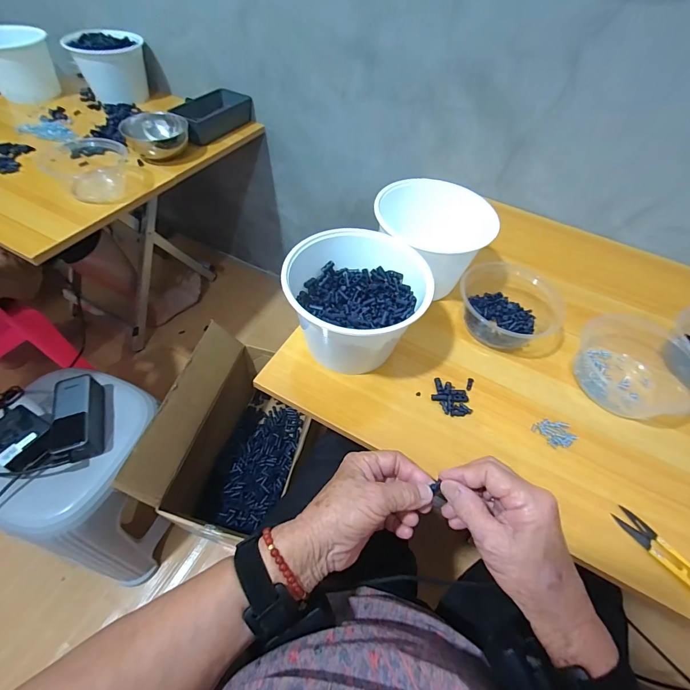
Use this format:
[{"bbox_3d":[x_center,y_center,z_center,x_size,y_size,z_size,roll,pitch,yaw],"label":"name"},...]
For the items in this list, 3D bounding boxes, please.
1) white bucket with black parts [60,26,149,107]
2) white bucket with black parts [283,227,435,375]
[{"bbox_3d":[-0.559,-0.668,0.856,0.137,0.112,0.139,12,54,5],"label":"white bucket with black parts"},{"bbox_3d":[0.011,-0.047,0.446,0.159,0.116,0.151,2,54,-3],"label":"white bucket with black parts"}]

